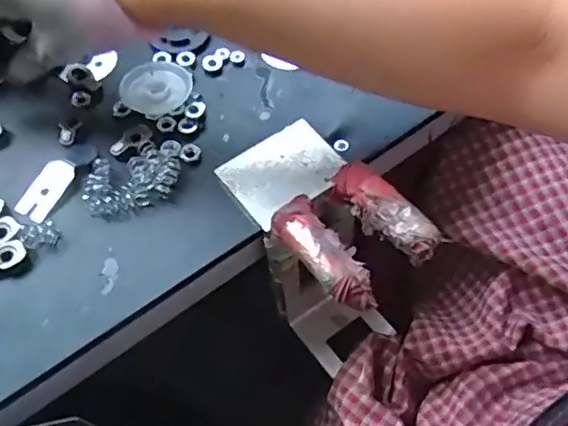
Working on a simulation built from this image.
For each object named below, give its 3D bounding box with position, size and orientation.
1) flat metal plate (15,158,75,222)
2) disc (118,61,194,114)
[{"bbox_3d":[-0.155,-0.015,0.379,0.026,0.004,0.044,15,66,14],"label":"flat metal plate"},{"bbox_3d":[-0.092,-0.090,0.418,0.042,0.011,0.049,36,66,19],"label":"disc"}]

